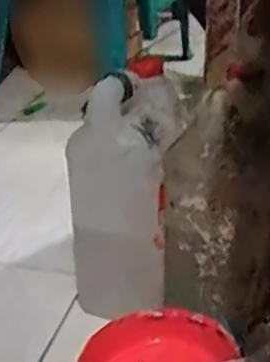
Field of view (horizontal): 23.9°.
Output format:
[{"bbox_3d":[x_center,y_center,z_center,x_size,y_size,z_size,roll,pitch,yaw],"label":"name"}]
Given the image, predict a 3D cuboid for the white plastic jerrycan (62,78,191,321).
[{"bbox_3d":[-0.011,0.014,0.812,0.141,0.279,0.127,0,26,0],"label":"white plastic jerrycan"}]

